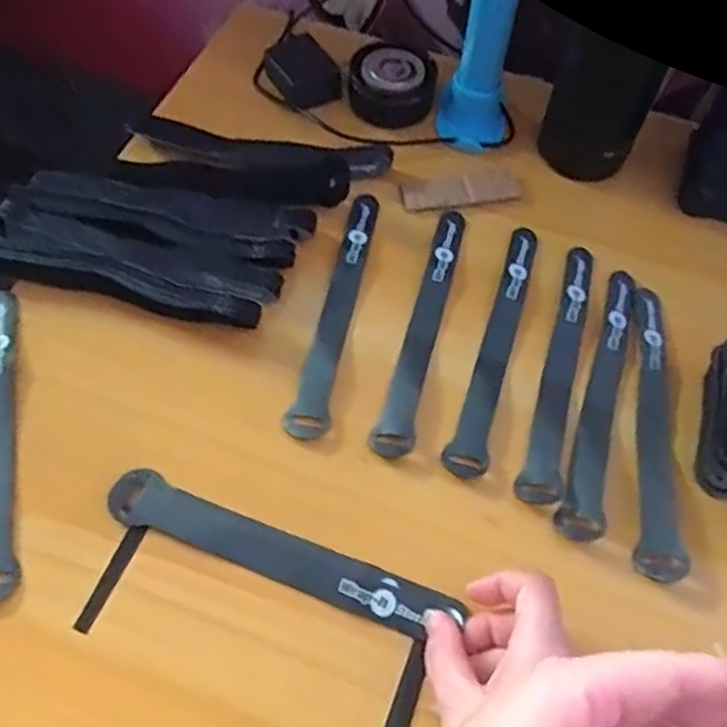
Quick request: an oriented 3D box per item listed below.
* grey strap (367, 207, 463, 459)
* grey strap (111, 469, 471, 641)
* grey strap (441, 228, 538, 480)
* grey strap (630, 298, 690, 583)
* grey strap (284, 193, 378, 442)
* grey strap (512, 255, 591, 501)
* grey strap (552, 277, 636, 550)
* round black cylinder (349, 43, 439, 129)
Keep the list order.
[{"bbox_3d":[0.044,-0.030,0.464,0.024,0.004,0.210,16,60,7],"label":"grey strap"},{"bbox_3d":[-0.045,0.103,0.372,0.192,0.011,0.027,18,55,10],"label":"grey strap"},{"bbox_3d":[0.092,-0.018,0.459,0.024,0.006,0.209,18,60,8],"label":"grey strap"},{"bbox_3d":[0.185,0.033,0.432,0.025,0.006,0.207,13,60,5],"label":"grey strap"},{"bbox_3d":[-0.017,-0.041,0.470,0.024,0.009,0.209,10,60,3],"label":"grey strap"},{"bbox_3d":[0.130,-0.003,0.451,0.023,0.005,0.208,17,60,7],"label":"grey strap"},{"bbox_3d":[0.153,0.015,0.442,0.024,0.004,0.210,18,60,8],"label":"grey strap"},{"bbox_3d":[0.023,-0.236,0.577,0.072,0.030,0.061,-16,62,-12],"label":"round black cylinder"}]

